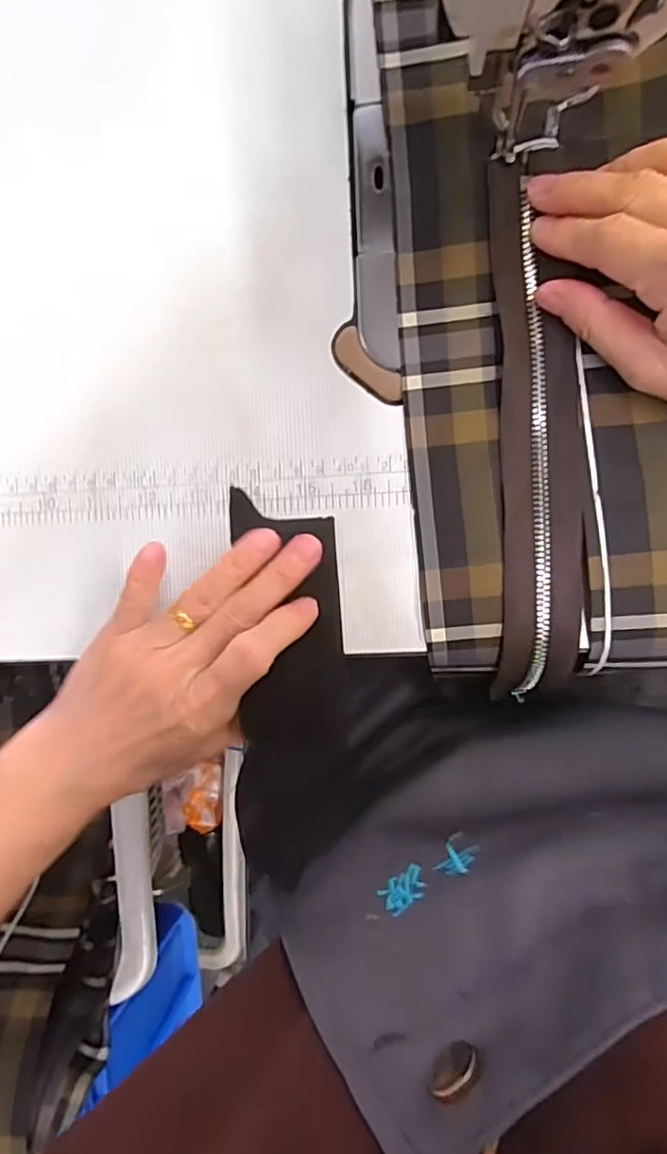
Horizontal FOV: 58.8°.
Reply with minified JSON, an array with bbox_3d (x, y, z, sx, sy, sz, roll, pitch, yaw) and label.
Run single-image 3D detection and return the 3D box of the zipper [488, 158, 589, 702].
[{"bbox_3d":[0.088,-0.059,0.255,0.035,0.017,0.223,-1,91,8],"label":"zipper"}]

